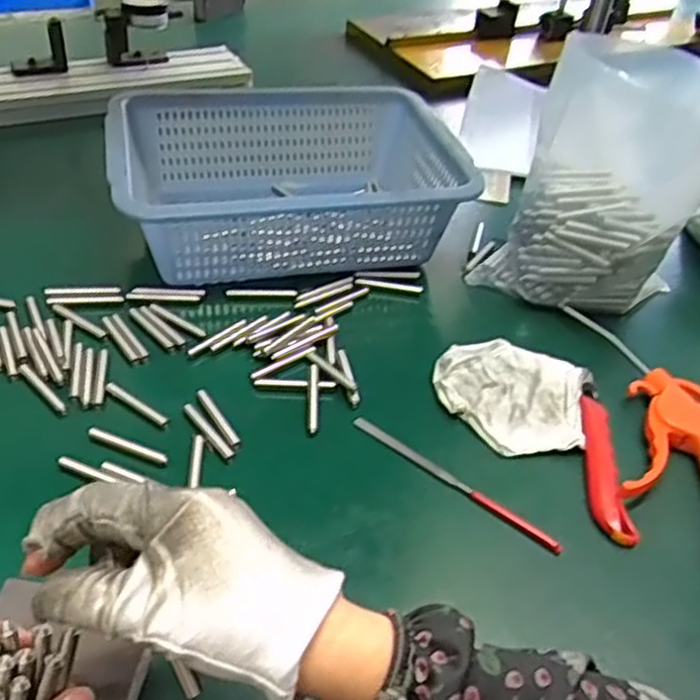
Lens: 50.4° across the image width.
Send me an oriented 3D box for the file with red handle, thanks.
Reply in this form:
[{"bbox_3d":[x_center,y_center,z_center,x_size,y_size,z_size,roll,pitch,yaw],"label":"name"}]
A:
[{"bbox_3d":[0.066,0.085,0.487,0.158,0.009,0.008,32,47,27],"label":"file with red handle"}]

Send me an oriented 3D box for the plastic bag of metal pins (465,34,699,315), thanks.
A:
[{"bbox_3d":[0.203,-0.142,0.612,0.153,0.197,0.116,13,41,9],"label":"plastic bag of metal pins"}]

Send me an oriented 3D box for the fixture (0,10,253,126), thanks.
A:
[{"bbox_3d":[-0.358,-0.318,0.857,0.493,0.088,0.117,-18,46,-26],"label":"fixture"}]

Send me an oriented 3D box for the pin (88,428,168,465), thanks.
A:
[{"bbox_3d":[-0.146,0.062,0.484,0.058,0.004,0.008,19,42,15],"label":"pin"}]

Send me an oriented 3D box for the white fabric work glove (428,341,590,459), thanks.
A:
[{"bbox_3d":[0.118,0.030,0.545,0.109,0.021,0.097,19,42,15],"label":"white fabric work glove"}]

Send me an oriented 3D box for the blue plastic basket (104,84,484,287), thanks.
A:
[{"bbox_3d":[-0.062,-0.163,0.691,0.297,0.086,0.237,-4,41,-11],"label":"blue plastic basket"}]

